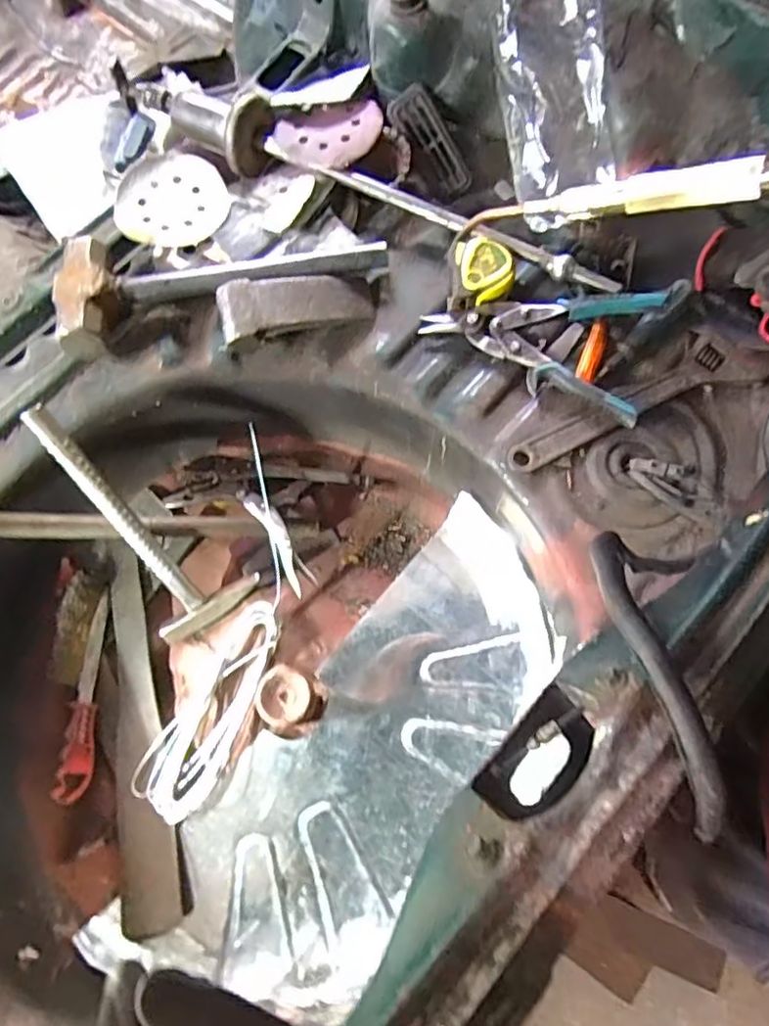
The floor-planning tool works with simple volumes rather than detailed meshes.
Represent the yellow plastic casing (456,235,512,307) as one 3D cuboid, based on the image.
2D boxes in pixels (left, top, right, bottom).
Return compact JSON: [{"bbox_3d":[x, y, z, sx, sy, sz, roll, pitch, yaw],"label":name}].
[{"bbox_3d":[0.100,-0.246,0.622,0.053,0.022,0.064,-2,74,-1],"label":"yellow plastic casing"}]

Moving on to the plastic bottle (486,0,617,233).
[{"bbox_3d":[0.160,-0.454,0.578,0.117,0.091,0.342,-10,101,-3],"label":"plastic bottle"}]

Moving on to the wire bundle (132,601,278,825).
[{"bbox_3d":[-0.171,0.202,0.635,0.077,0.029,0.221,32,76,8],"label":"wire bundle"}]

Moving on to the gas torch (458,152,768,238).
[{"bbox_3d":[0.214,-0.277,0.512,0.349,0.053,0.053,14,70,42],"label":"gas torch"}]

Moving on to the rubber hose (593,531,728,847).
[{"bbox_3d":[0.137,0.081,0.310,0.033,0.048,0.151,-4,74,-2],"label":"rubber hose"}]

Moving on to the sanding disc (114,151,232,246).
[{"bbox_3d":[-0.232,-0.338,0.666,0.121,0.009,0.120,0,74,-1],"label":"sanding disc"}]

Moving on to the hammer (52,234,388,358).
[{"bbox_3d":[-0.172,-0.262,0.638,0.335,0.035,0.132,-14,74,-4],"label":"hammer"}]

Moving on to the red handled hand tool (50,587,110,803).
[{"bbox_3d":[-0.315,0.189,0.654,0.029,0.044,0.210,0,74,0],"label":"red handled hand tool"}]

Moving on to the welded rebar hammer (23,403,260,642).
[{"bbox_3d":[-0.250,0.010,0.612,0.110,0.030,0.272,-38,118,-11],"label":"welded rebar hammer"}]

